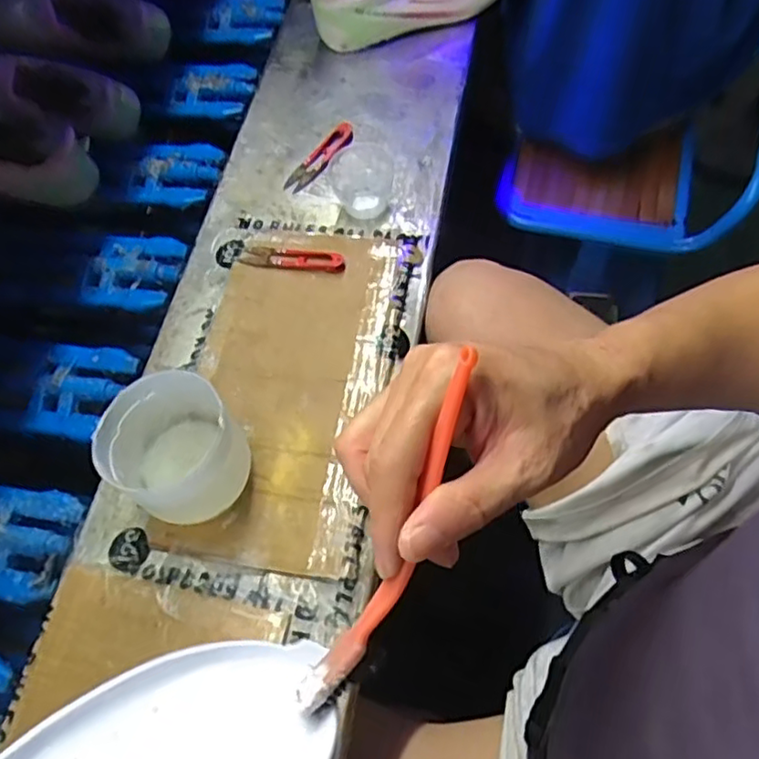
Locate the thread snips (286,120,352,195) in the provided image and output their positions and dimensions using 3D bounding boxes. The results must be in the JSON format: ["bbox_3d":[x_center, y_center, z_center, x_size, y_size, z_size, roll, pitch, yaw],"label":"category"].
[{"bbox_3d":[-0.061,-0.236,0.681,0.025,0.013,0.101,30,69,12],"label":"thread snips"}]

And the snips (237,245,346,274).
[{"bbox_3d":[-0.083,-0.116,0.608,0.101,0.014,0.022,10,66,3],"label":"snips"}]

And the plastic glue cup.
[{"bbox_3d":[-0.148,0.053,0.480,0.100,0.093,0.093,0,66,-1],"label":"plastic glue cup"}]

